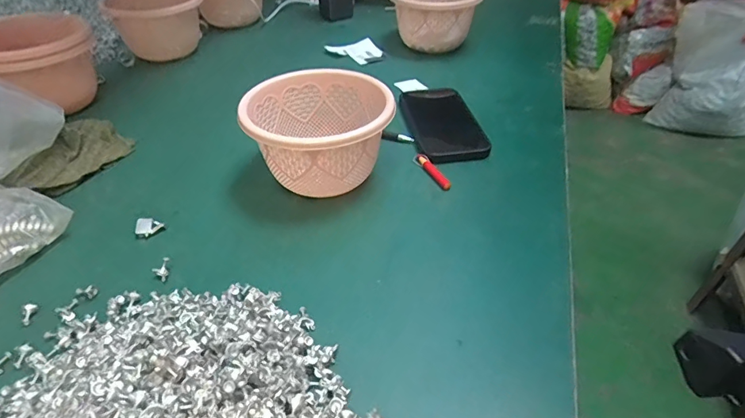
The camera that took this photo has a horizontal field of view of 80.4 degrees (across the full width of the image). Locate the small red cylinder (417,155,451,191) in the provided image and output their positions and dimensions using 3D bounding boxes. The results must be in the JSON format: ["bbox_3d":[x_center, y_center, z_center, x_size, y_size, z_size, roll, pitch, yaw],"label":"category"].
[{"bbox_3d":[0.065,-0.041,0.482,0.010,0.011,0.062,-20,46,-22],"label":"small red cylinder"}]

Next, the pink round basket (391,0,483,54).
[{"bbox_3d":[0.098,-0.311,0.724,0.132,0.102,0.119,1,42,-1],"label":"pink round basket"}]

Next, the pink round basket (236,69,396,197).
[{"bbox_3d":[-0.054,-0.073,0.453,0.140,0.088,0.133,1,42,-1],"label":"pink round basket"}]

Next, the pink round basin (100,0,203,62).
[{"bbox_3d":[-0.353,-0.309,0.726,0.139,0.101,0.161,-20,46,-22],"label":"pink round basin"}]

